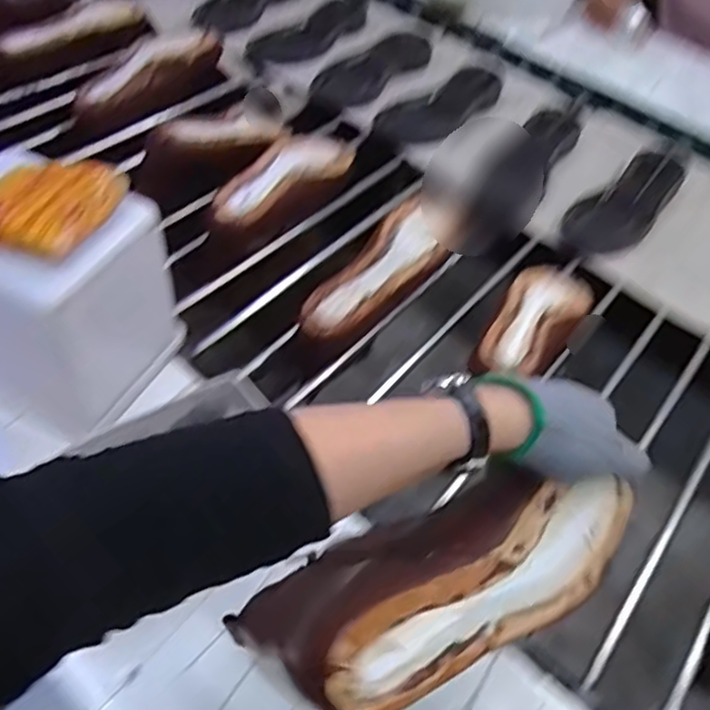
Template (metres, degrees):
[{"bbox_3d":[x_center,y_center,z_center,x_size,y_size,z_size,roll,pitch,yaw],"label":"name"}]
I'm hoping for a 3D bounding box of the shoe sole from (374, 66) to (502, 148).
[{"bbox_3d":[0.131,-0.374,1.035,0.081,0.019,0.253,39,58,23],"label":"shoe sole"}]

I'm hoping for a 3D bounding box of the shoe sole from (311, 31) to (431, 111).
[{"bbox_3d":[0.032,-0.452,1.080,0.080,0.024,0.247,35,56,21],"label":"shoe sole"}]

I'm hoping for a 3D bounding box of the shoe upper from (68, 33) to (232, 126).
[{"bbox_3d":[-0.291,-0.393,0.976,0.086,0.062,0.247,38,55,22],"label":"shoe upper"}]

